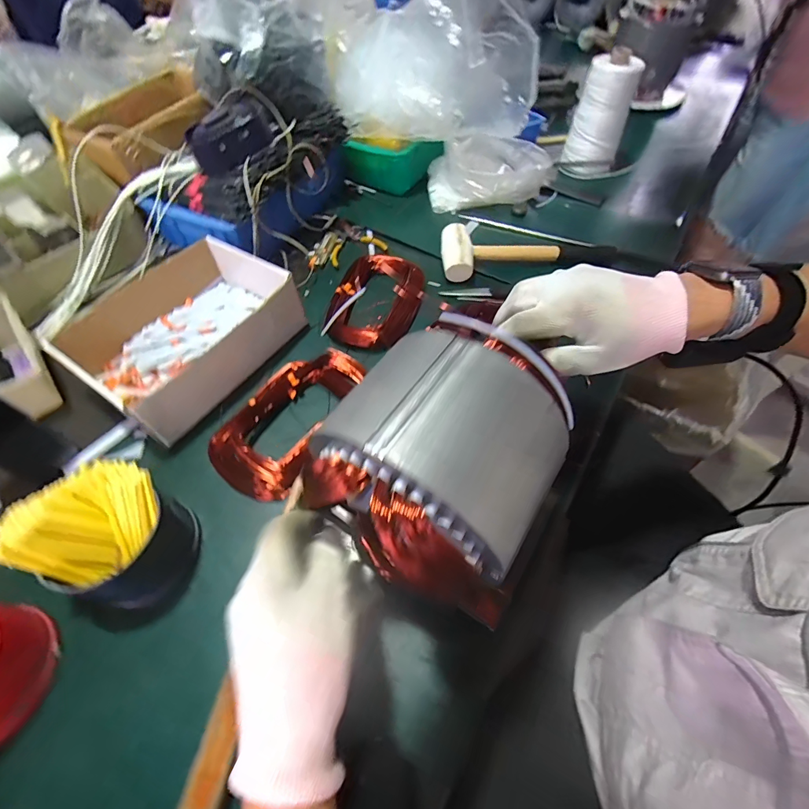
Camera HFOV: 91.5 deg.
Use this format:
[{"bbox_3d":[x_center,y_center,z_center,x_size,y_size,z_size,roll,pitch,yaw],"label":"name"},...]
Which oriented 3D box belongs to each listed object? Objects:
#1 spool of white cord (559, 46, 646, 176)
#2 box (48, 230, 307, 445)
[{"bbox_3d":[0.343,-0.496,0.697,0.092,0.163,0.079,20,59,14],"label":"spool of white cord"},{"bbox_3d":[-0.267,-0.091,0.497,0.198,0.076,0.242,31,62,20],"label":"box"}]

